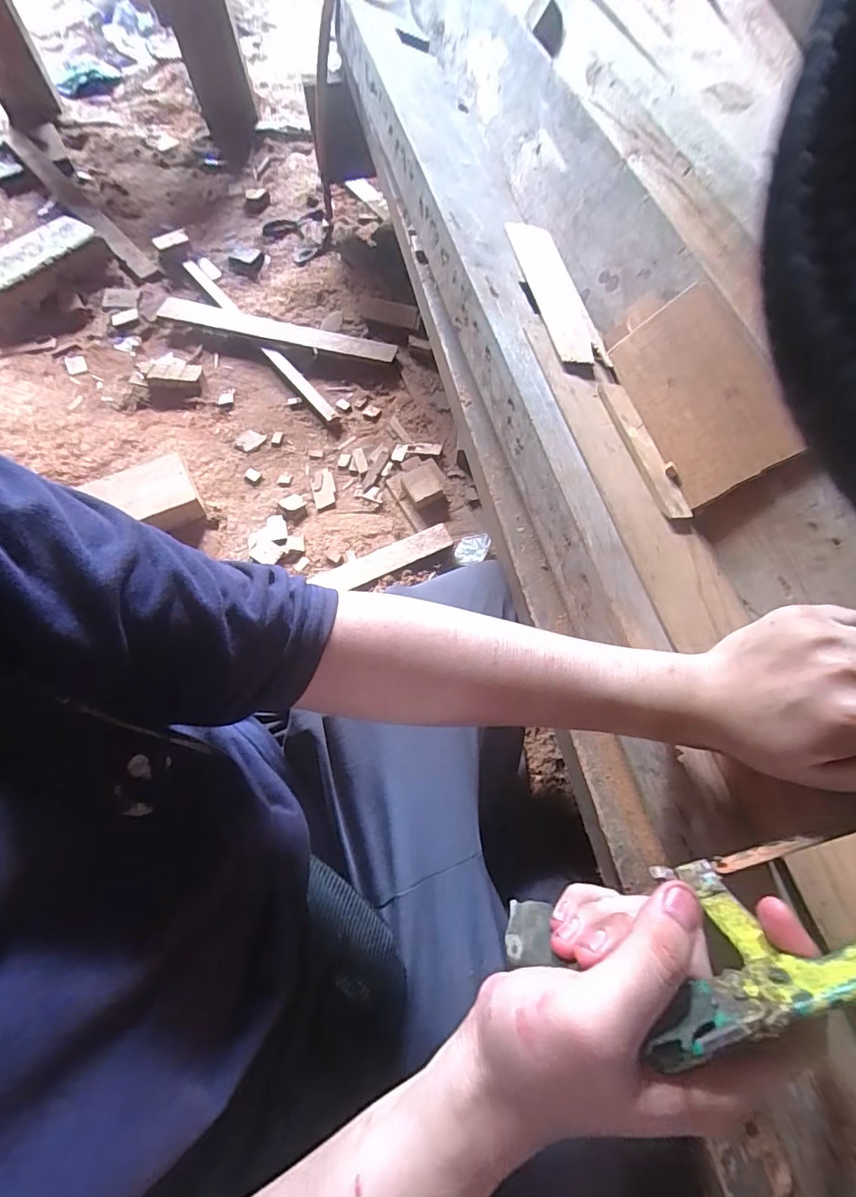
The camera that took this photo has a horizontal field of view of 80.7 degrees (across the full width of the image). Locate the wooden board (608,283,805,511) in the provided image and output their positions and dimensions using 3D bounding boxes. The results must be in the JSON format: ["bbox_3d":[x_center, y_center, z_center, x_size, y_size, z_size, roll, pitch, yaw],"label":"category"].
[{"bbox_3d":[0.255,-0.196,0.475,0.006,0.104,0.197,4,61,-45],"label":"wooden board"}]

